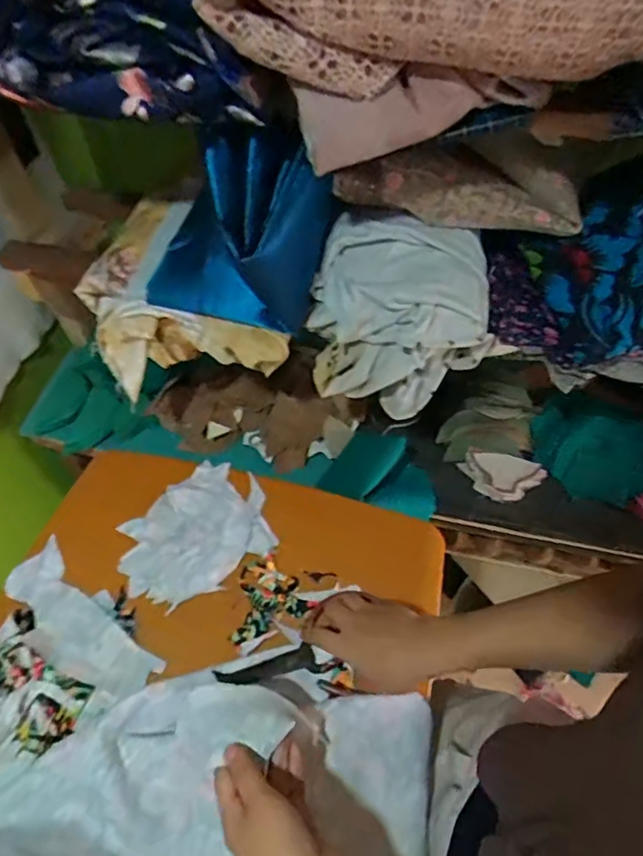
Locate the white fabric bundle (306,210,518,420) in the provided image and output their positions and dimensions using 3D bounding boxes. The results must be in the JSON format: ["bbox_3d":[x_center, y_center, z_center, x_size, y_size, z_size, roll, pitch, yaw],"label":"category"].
[{"bbox_3d":[0.091,-0.125,0.602,0.196,0.166,0.128,10,55,9],"label":"white fabric bundle"}]

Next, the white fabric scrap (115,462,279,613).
[{"bbox_3d":[-0.148,0.123,0.646,0.146,0.009,0.180,38,63,25],"label":"white fabric scrap"}]

